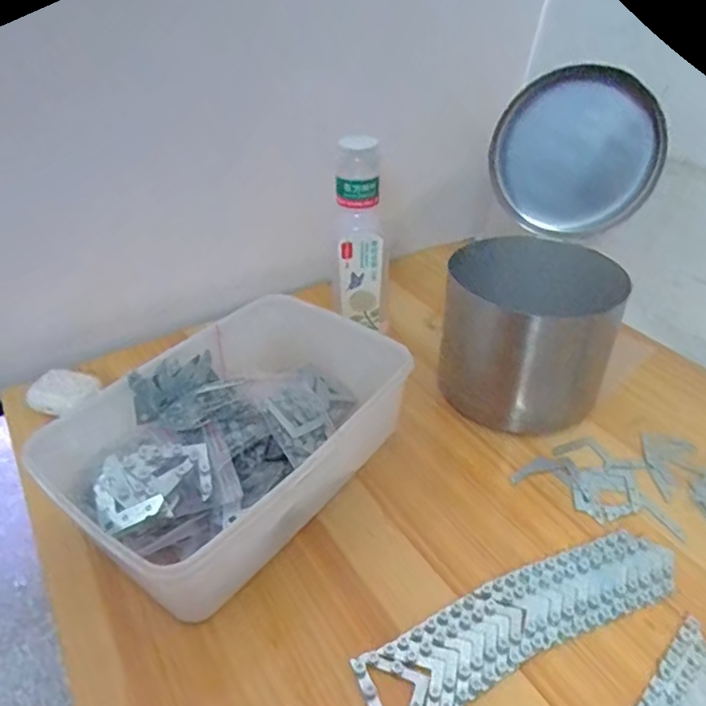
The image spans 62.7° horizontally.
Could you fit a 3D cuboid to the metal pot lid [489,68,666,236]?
[{"bbox_3d":[0.204,-0.180,0.527,0.143,0.142,0.022,5,24,-3],"label":"metal pot lid"}]

